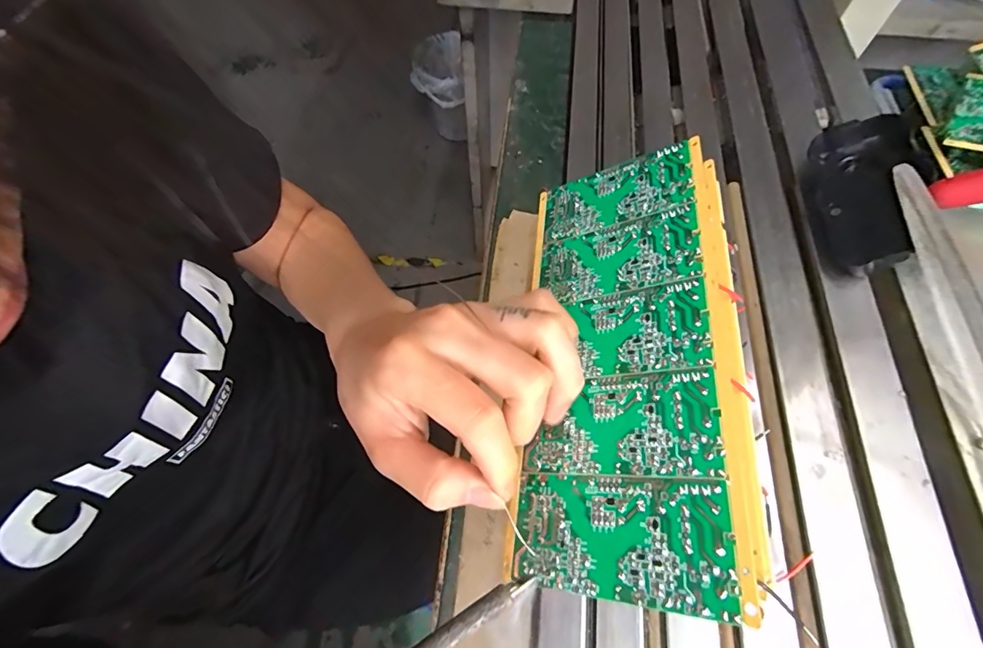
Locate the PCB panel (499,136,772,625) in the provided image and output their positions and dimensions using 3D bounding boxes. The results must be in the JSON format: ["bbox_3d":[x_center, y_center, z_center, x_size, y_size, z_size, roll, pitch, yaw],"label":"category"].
[{"bbox_3d":[0.061,0.004,0.204,0.099,0.004,0.212,-10,57,33],"label":"PCB panel"}]

